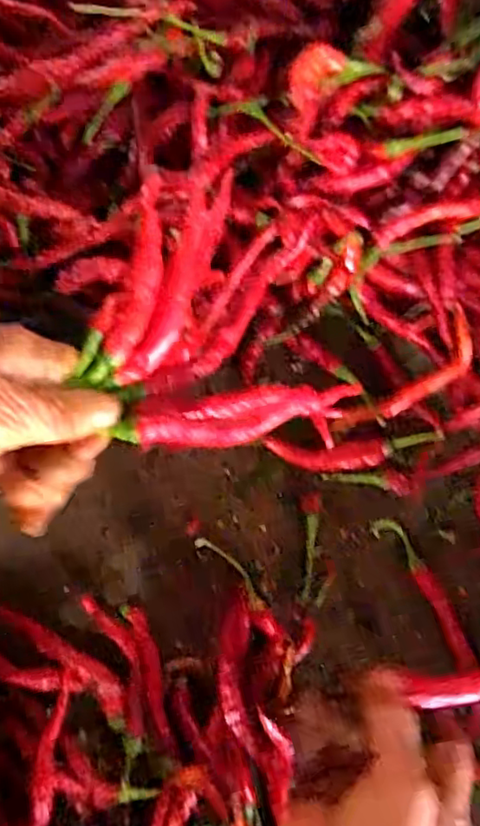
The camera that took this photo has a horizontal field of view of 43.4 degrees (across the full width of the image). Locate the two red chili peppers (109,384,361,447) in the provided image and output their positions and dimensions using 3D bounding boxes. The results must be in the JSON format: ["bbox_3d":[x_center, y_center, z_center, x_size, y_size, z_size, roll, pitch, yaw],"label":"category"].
[{"bbox_3d":[-0.001,0.001,0.272,0.106,0.016,0.025,-9,78,-3],"label":"two red chili peppers"}]

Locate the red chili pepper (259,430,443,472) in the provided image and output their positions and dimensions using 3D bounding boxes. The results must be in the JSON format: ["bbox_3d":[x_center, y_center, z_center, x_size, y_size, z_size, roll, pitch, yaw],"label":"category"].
[{"bbox_3d":[0.075,0.027,0.407,0.114,0.015,0.021,-1,78,1],"label":"red chili pepper"}]

